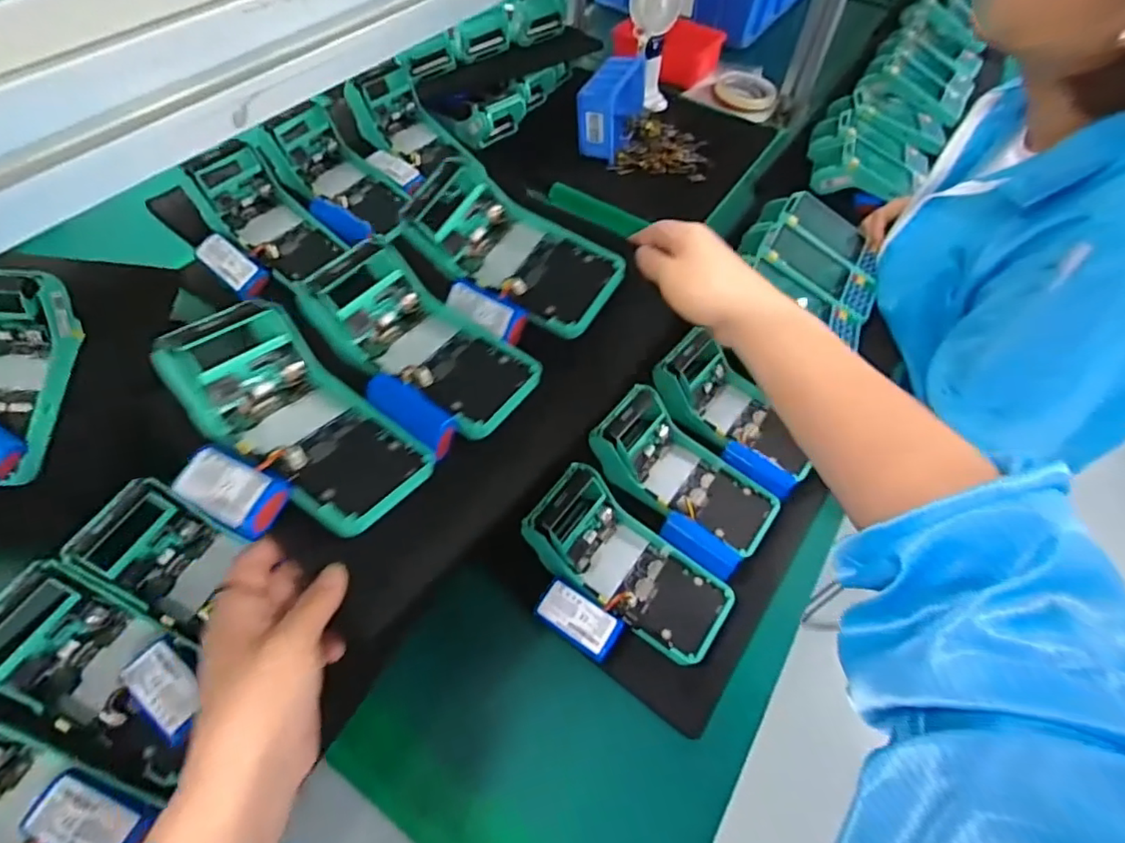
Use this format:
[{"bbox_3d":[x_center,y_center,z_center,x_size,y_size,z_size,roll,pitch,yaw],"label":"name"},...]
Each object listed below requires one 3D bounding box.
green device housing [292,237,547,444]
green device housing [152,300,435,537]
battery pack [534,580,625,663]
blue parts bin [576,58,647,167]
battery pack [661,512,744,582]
[{"bbox_3d":[-0.101,-0.059,0.418,0.168,0.052,0.085,35,60,6],"label":"green device housing"},{"bbox_3d":[-0.166,-0.001,0.368,0.165,0.055,0.082,40,62,6],"label":"green device housing"},{"bbox_3d":[0.013,0.157,0.452,0.067,0.023,0.034,31,57,16],"label":"battery pack"},{"bbox_3d":[0.070,-0.462,0.827,0.062,0.093,0.160,19,55,9],"label":"blue parts bin"},{"bbox_3d":[0.117,0.109,0.489,0.070,0.026,0.026,36,59,19],"label":"battery pack"}]

